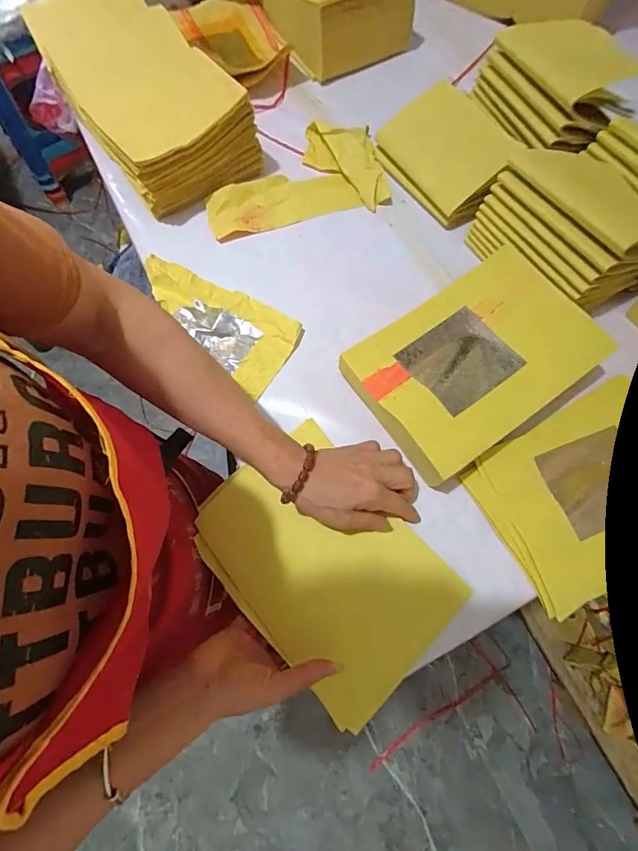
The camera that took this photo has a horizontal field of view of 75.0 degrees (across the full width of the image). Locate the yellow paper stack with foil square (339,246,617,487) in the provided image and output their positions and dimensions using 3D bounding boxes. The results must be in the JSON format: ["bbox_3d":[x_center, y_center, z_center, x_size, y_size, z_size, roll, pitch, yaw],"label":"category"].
[{"bbox_3d":[0.159,-0.067,0.438,0.240,0.054,0.164,-35,73,-12],"label":"yellow paper stack with foil square"}]

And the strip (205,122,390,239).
[{"bbox_3d":[-0.036,-0.331,0.552,0.234,0.023,0.137,-14,71,-5],"label":"strip"}]

